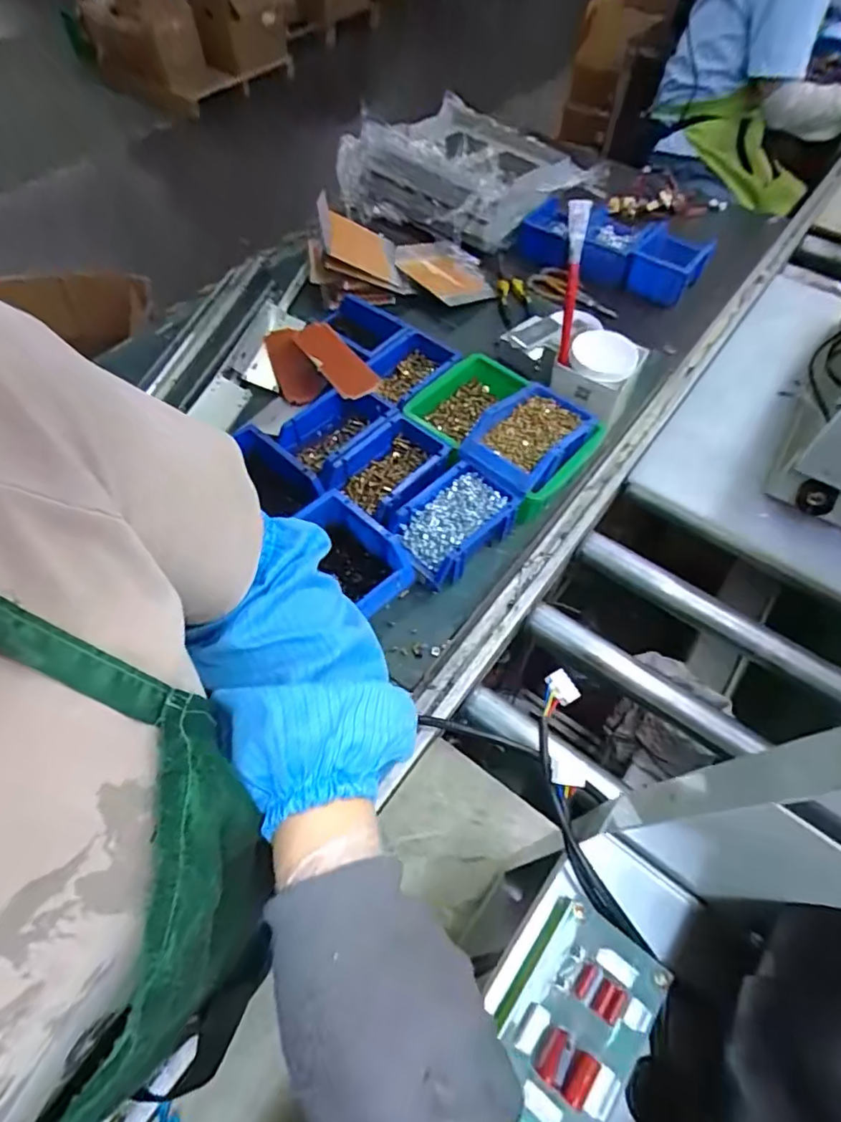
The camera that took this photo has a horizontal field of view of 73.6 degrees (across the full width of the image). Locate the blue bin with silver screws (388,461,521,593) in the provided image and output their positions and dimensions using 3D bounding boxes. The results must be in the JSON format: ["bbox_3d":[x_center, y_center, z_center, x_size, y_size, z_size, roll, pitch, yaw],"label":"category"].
[{"bbox_3d":[0.042,-0.046,0.741,0.157,0.063,0.108,-39,67,-22],"label":"blue bin with silver screws"}]

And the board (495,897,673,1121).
[{"bbox_3d":[0.078,0.231,0.280,0.062,0.023,0.094,33,63,17],"label":"board"}]

